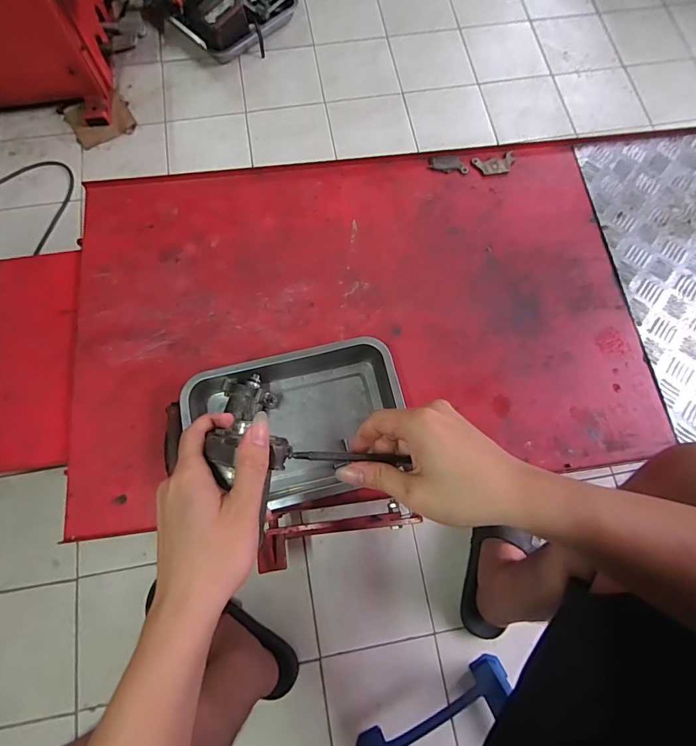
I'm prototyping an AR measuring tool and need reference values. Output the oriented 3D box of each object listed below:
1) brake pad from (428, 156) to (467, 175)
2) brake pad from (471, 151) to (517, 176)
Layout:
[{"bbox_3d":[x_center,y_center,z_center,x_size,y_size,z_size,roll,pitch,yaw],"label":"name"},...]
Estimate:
[{"bbox_3d":[0.188,-0.391,0.787,0.072,0.004,0.038,2,74,0],"label":"brake pad"},{"bbox_3d":[0.280,-0.397,0.799,0.081,0.005,0.042,-9,74,-1],"label":"brake pad"}]

